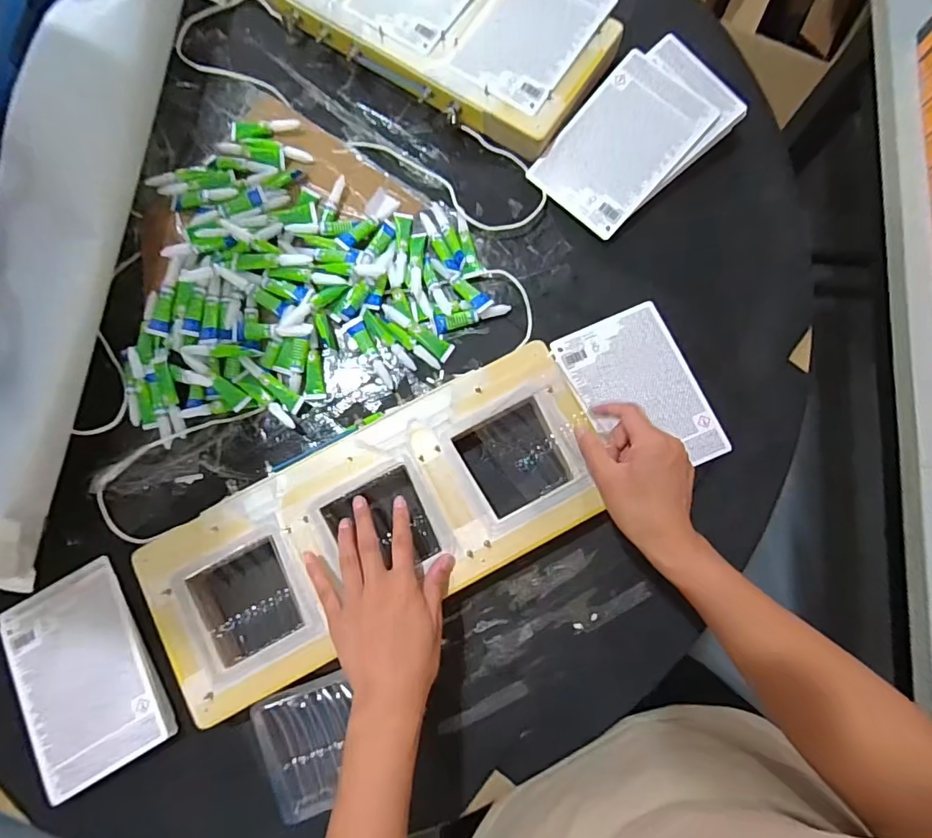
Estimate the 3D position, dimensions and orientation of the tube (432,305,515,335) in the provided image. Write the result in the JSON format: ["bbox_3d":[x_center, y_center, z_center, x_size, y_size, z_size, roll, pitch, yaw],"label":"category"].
[{"bbox_3d":[0.007,-0.104,0.525,0.078,0.012,0.015,-13,80,0],"label":"tube"}]

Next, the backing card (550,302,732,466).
[{"bbox_3d":[0.171,-0.025,0.512,0.115,0.008,0.167,-23,80,-2],"label":"backing card"}]

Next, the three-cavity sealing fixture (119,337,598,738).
[{"bbox_3d":[-0.079,0.095,0.473,0.423,0.030,0.170,-29,81,-3],"label":"three-cavity sealing fixture"}]

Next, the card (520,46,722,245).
[{"bbox_3d":[0.162,-0.285,0.536,0.116,0.004,0.168,43,95,9],"label":"card"}]

